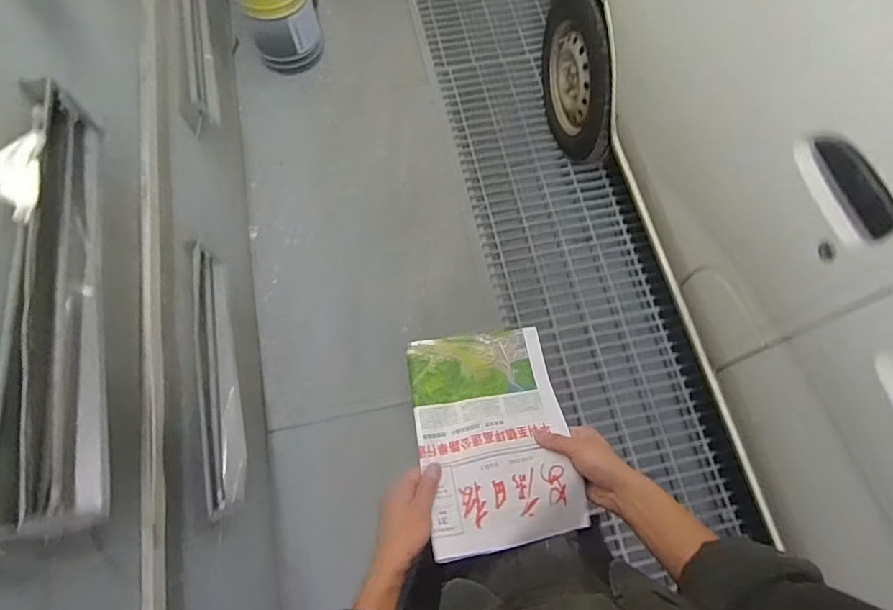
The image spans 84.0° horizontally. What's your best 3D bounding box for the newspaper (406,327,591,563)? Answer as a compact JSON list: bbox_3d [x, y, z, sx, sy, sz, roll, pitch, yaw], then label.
[{"bbox_3d":[0.058,0.158,0.629,0.184,0.019,0.267,-8,56,-6],"label":"newspaper"}]

